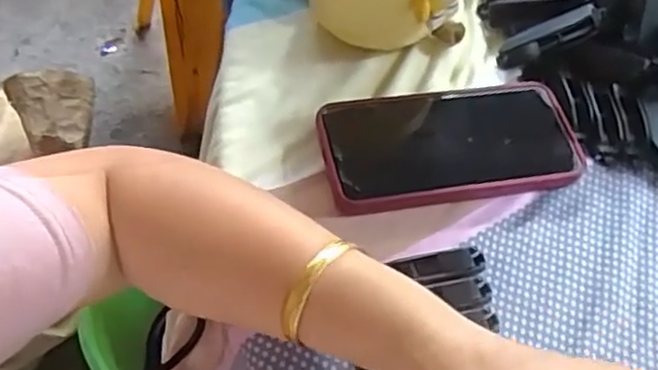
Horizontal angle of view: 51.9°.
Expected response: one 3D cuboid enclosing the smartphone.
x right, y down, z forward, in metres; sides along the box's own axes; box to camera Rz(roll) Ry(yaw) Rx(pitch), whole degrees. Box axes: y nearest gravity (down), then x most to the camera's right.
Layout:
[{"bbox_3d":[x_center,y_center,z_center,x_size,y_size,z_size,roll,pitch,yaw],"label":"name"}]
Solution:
[{"bbox_3d":[0.076,-0.026,0.419,0.159,0.013,0.078,-8,57,-10],"label":"smartphone"}]

